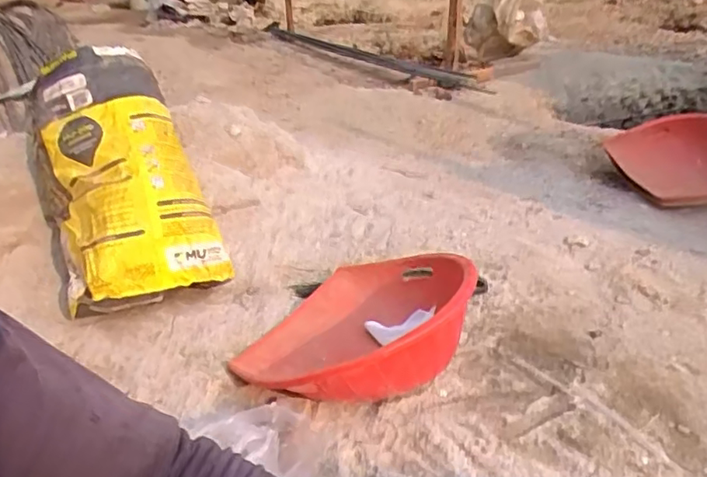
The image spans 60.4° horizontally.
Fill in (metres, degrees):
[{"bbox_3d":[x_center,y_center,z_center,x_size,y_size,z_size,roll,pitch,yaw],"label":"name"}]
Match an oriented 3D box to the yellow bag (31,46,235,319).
[{"bbox_3d":[-0.555,-0.169,1.435,0.324,0.181,0.678,-13,64,-27],"label":"yellow bag"}]

